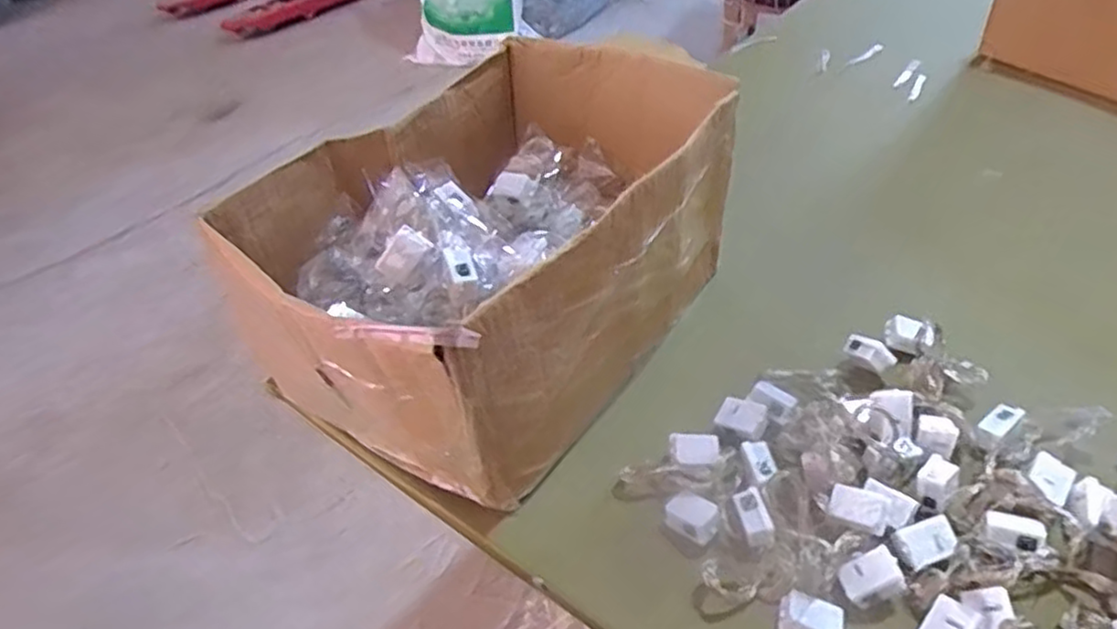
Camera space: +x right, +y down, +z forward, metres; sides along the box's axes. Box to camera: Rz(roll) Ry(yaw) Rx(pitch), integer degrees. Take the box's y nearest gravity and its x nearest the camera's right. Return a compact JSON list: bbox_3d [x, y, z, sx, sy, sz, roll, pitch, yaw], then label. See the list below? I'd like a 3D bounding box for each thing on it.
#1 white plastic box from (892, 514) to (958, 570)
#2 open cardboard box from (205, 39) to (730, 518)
[{"bbox_3d":[0.173,0.108,0.339,0.028,0.010,0.018,-18,64,-6],"label":"white plastic box"},{"bbox_3d":[-0.034,-0.042,0.461,0.205,0.152,0.306,24,49,30],"label":"open cardboard box"}]

